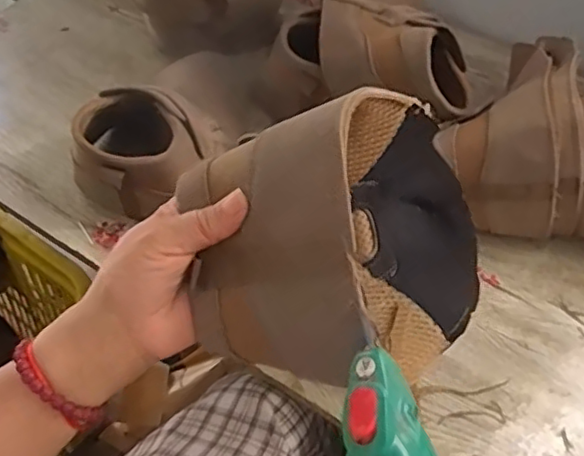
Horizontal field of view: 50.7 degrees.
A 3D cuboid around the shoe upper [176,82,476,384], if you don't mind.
[{"bbox_3d":[0.055,0.006,0.434,0.119,0.251,0.167,-15,85,30],"label":"shoe upper"}]

